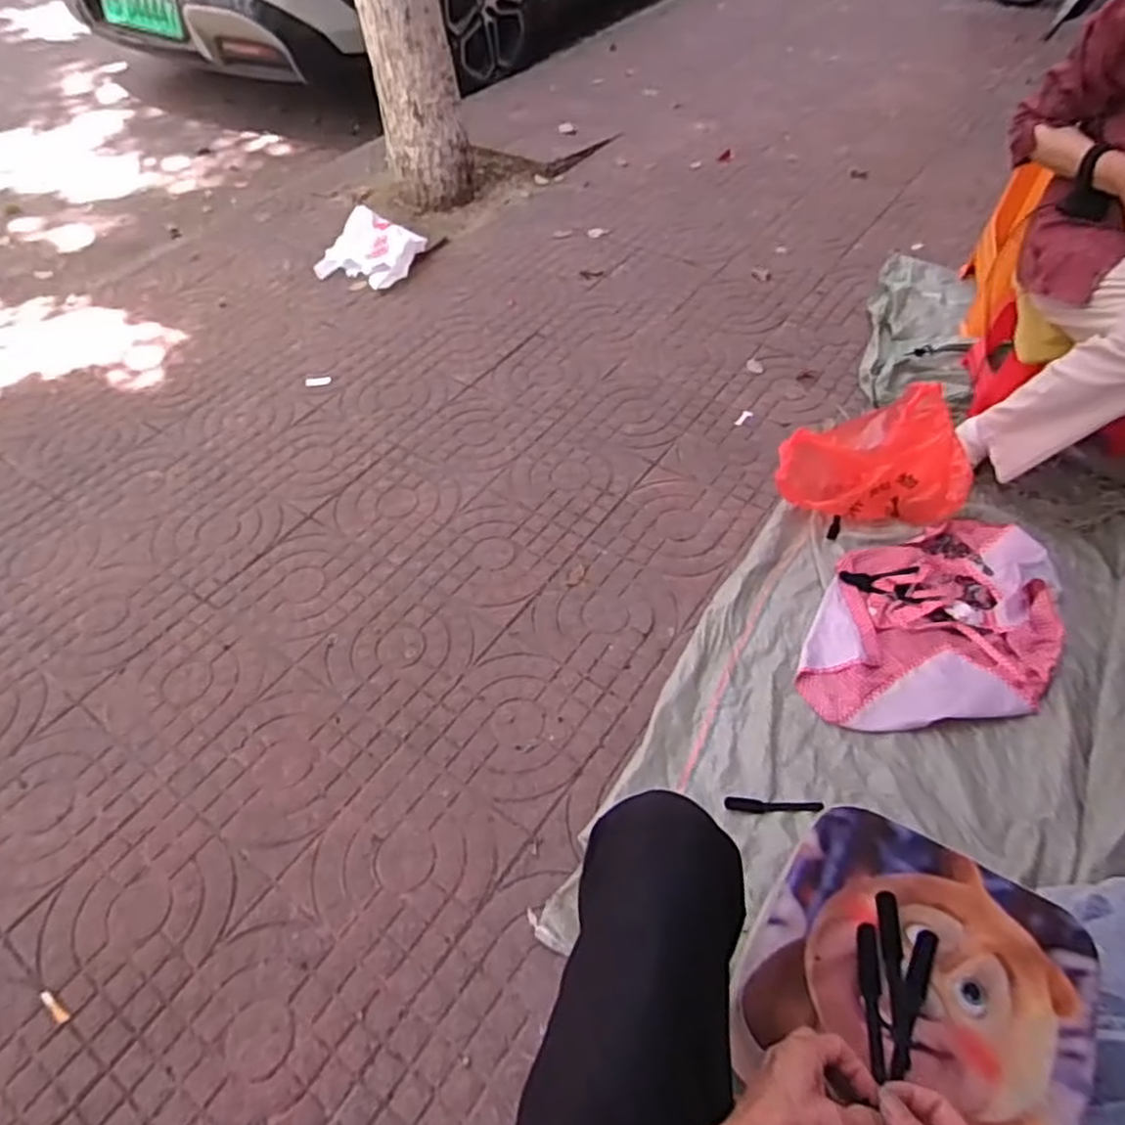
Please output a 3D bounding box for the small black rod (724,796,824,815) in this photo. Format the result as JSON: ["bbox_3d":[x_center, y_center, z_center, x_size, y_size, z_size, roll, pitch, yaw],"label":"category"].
[{"bbox_3d":[0.289,0.336,0.969,0.130,0.011,0.020,4,52,4],"label":"small black rod"}]

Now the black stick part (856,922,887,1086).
[{"bbox_3d":[0.270,0.377,0.612,0.018,0.013,0.114,6,53,5],"label":"black stick part"}]

